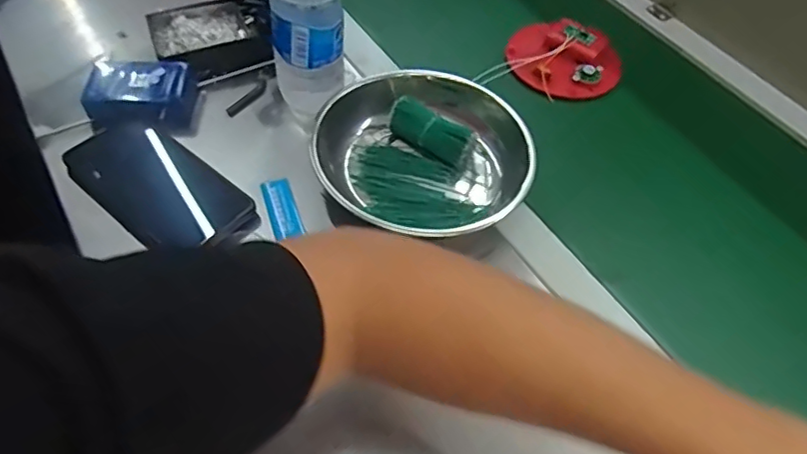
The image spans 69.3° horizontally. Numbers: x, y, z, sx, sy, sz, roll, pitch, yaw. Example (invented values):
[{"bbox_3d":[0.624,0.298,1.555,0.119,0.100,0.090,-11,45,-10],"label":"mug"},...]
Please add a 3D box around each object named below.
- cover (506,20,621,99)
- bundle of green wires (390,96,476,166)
[{"bbox_3d":[0.169,-0.179,0.615,0.111,0.017,0.103,2,53,-3],"label":"cover"},{"bbox_3d":[0.025,-0.082,0.523,0.079,0.033,0.026,34,58,19],"label":"bundle of green wires"}]

